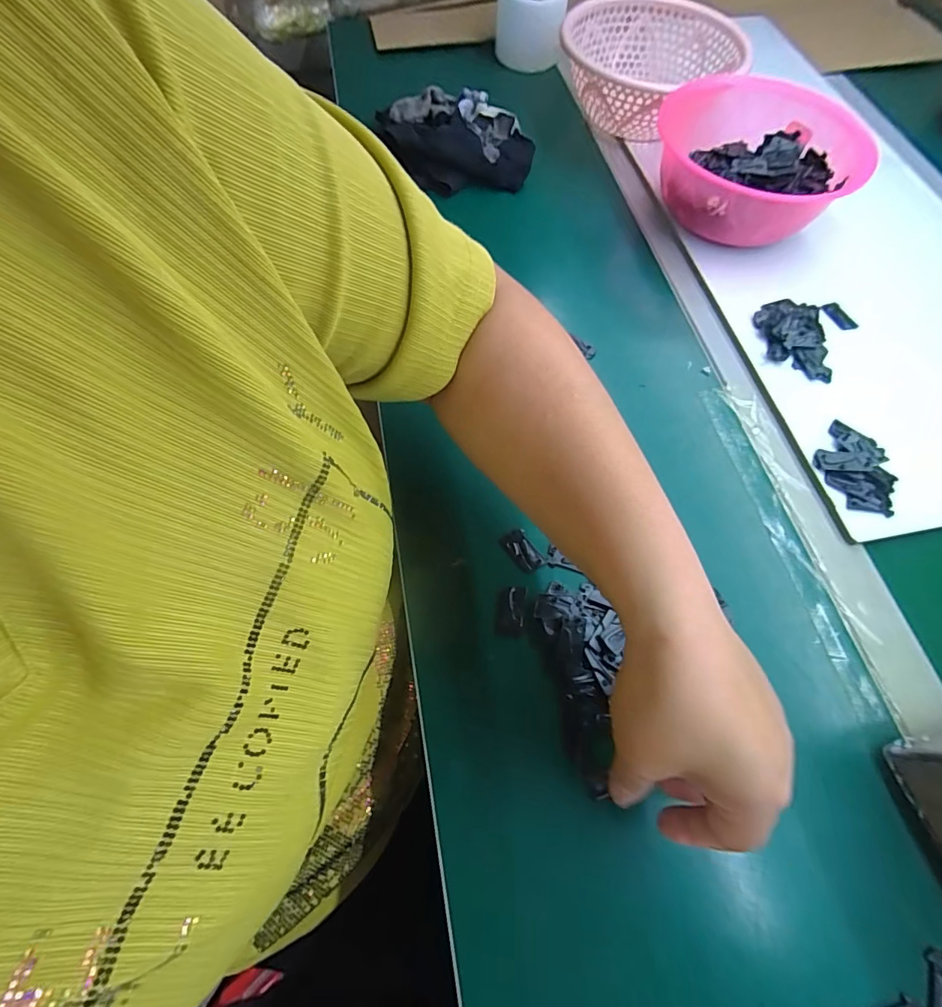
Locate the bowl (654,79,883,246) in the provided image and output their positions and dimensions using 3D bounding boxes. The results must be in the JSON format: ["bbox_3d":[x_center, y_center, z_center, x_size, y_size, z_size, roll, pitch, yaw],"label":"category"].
[{"bbox_3d":[0.280,-0.328,0.482,0.179,0.084,0.181,10,65,2],"label":"bowl"}]

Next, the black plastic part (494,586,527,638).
[{"bbox_3d":[0.028,0.075,0.332,0.019,0.005,0.035,9,65,2],"label":"black plastic part"}]

